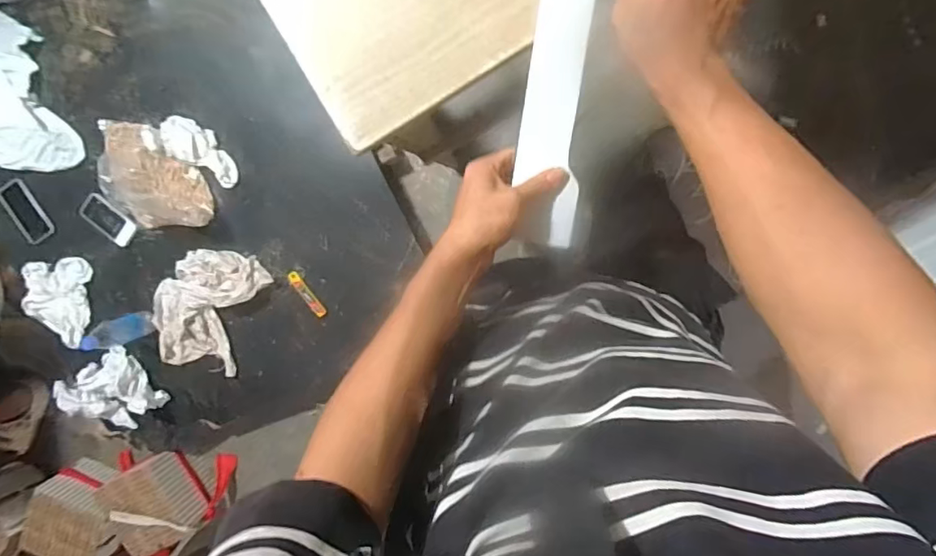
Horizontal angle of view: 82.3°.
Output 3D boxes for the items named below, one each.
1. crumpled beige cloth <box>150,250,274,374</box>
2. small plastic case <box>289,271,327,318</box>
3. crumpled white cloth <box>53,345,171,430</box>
[{"bbox_3d":[-0.700,0.089,1.428,0.274,0.069,0.346,18,99,2],"label":"crumpled beige cloth"},{"bbox_3d":[-0.429,0.045,1.429,0.031,0.018,0.143,-34,94,9],"label":"small plastic case"},{"bbox_3d":[-0.998,0.329,1.493,0.288,0.112,0.209,-29,95,8],"label":"crumpled white cloth"}]

